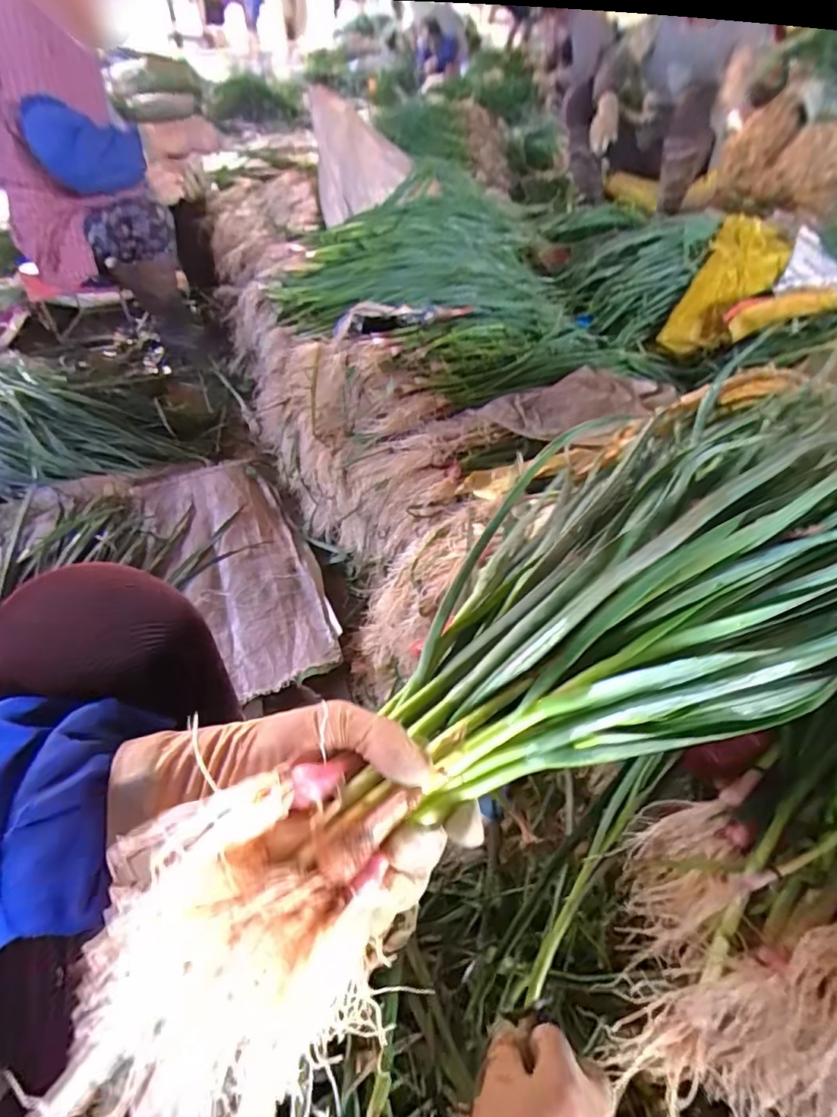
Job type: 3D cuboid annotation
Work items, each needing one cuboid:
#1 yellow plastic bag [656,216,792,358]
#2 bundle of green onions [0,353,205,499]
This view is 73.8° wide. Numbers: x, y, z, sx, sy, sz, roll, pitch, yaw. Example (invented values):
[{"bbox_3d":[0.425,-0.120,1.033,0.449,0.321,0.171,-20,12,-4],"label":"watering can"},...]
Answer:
[{"bbox_3d":[0.668,-0.593,1.177,0.161,0.072,0.481,29,66,25],"label":"yellow plastic bag"},{"bbox_3d":[-0.769,-0.276,1.125,0.650,0.132,0.294,8,47,8],"label":"bundle of green onions"}]

